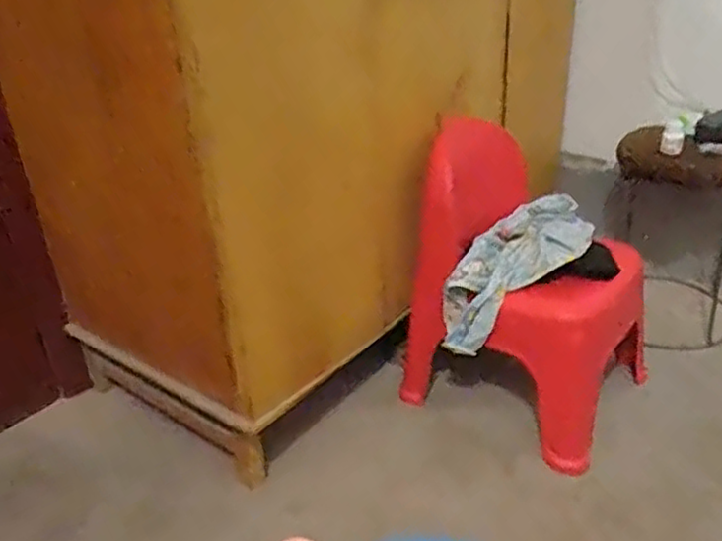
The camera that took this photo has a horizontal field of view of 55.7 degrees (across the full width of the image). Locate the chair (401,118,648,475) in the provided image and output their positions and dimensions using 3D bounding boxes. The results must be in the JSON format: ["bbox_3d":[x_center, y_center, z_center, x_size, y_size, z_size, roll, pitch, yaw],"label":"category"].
[{"bbox_3d":[0.316,0.015,1.283,0.427,0.518,0.329,15,33,30],"label":"chair"}]

